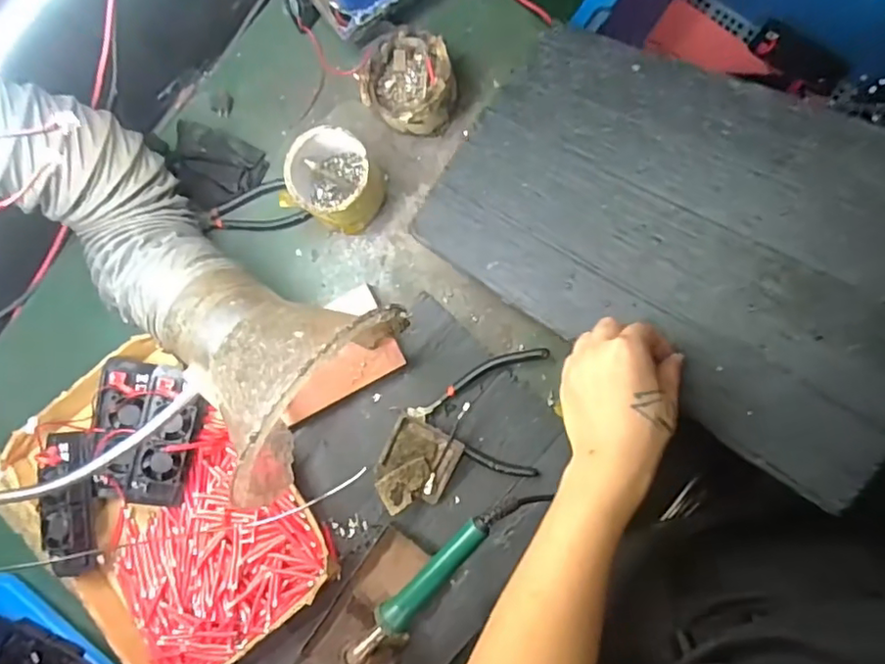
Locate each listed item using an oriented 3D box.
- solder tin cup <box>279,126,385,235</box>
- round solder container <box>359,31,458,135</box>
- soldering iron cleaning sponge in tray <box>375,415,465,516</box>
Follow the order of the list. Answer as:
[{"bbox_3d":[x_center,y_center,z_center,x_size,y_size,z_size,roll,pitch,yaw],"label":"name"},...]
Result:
[{"bbox_3d":[-0.107,-0.148,0.586,0.083,0.064,0.084,0,89,9],"label":"solder tin cup"},{"bbox_3d":[-0.032,-0.241,0.585,0.085,0.058,0.080,0,89,9],"label":"round solder container"},{"bbox_3d":[-0.028,0.134,0.584,0.069,0.023,0.087,27,93,8],"label":"soldering iron cleaning sponge in tray"}]

